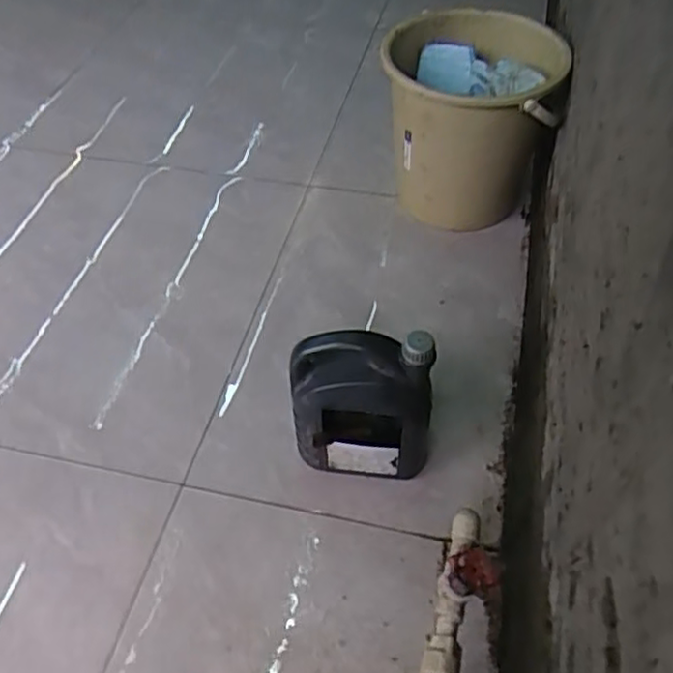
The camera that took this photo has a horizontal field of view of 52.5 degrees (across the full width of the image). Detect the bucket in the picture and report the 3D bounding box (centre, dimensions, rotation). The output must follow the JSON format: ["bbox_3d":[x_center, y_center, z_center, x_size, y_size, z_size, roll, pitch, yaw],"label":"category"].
[{"bbox_3d":[0.297,-0.472,1.601,0.367,0.432,0.373,-1,50,1],"label":"bucket"}]

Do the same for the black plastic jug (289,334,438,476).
[{"bbox_3d":[0.038,0.114,1.046,0.207,0.288,0.094,-4,50,-1],"label":"black plastic jug"}]

